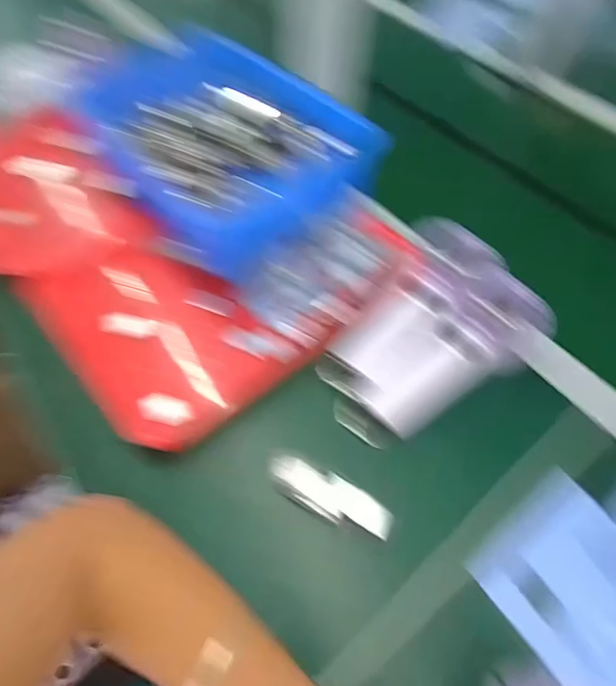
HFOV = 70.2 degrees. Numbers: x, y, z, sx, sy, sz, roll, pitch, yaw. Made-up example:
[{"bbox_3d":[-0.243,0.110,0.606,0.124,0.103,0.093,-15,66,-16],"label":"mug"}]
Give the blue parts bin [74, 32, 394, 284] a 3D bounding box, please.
[{"bbox_3d":[-0.100,-0.213,0.501,0.209,0.115,0.287,-36,66,-23],"label":"blue parts bin"}]

